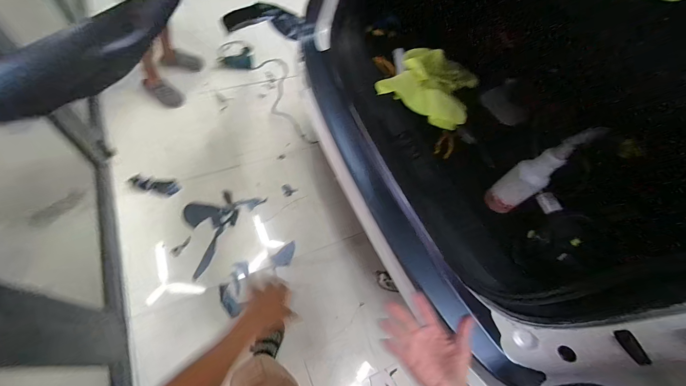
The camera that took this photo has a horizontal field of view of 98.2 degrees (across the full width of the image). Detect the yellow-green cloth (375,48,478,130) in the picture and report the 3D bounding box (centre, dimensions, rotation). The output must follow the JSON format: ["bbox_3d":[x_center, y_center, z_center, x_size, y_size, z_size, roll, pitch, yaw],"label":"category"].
[{"bbox_3d":[0.303,-0.380,1.057,0.310,0.100,0.280,26,60,5],"label":"yellow-green cloth"}]

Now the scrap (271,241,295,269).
[{"bbox_3d":[-0.278,0.300,1.427,0.125,0.013,0.097,-23,63,-10],"label":"scrap"}]

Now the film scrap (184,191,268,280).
[{"bbox_3d":[-0.643,0.134,1.461,0.283,0.031,0.486,33,61,9],"label":"film scrap"}]

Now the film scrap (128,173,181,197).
[{"bbox_3d":[-0.952,-0.040,1.502,0.244,0.038,0.109,9,52,-4],"label":"film scrap"}]

